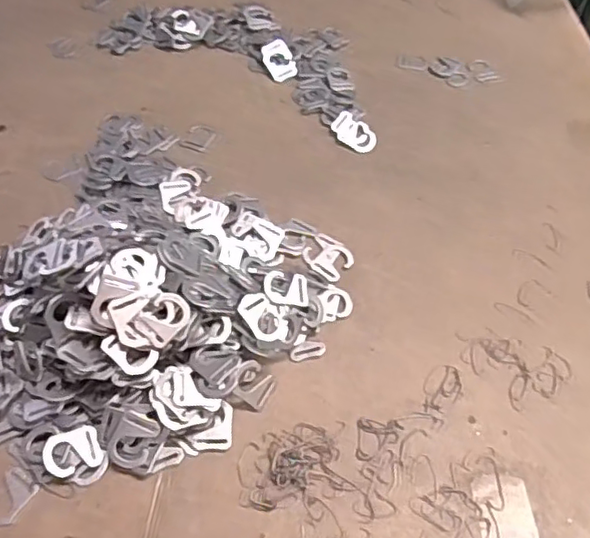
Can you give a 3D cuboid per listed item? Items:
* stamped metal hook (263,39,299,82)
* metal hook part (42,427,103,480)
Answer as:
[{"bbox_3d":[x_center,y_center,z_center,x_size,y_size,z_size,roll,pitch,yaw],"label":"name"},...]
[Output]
[{"bbox_3d":[-0.022,-0.284,0.822,0.040,0.007,0.059,-25,81,-13],"label":"stamped metal hook"},{"bbox_3d":[-0.186,0.153,0.508,0.045,0.004,0.035,-15,71,-33],"label":"metal hook part"}]

